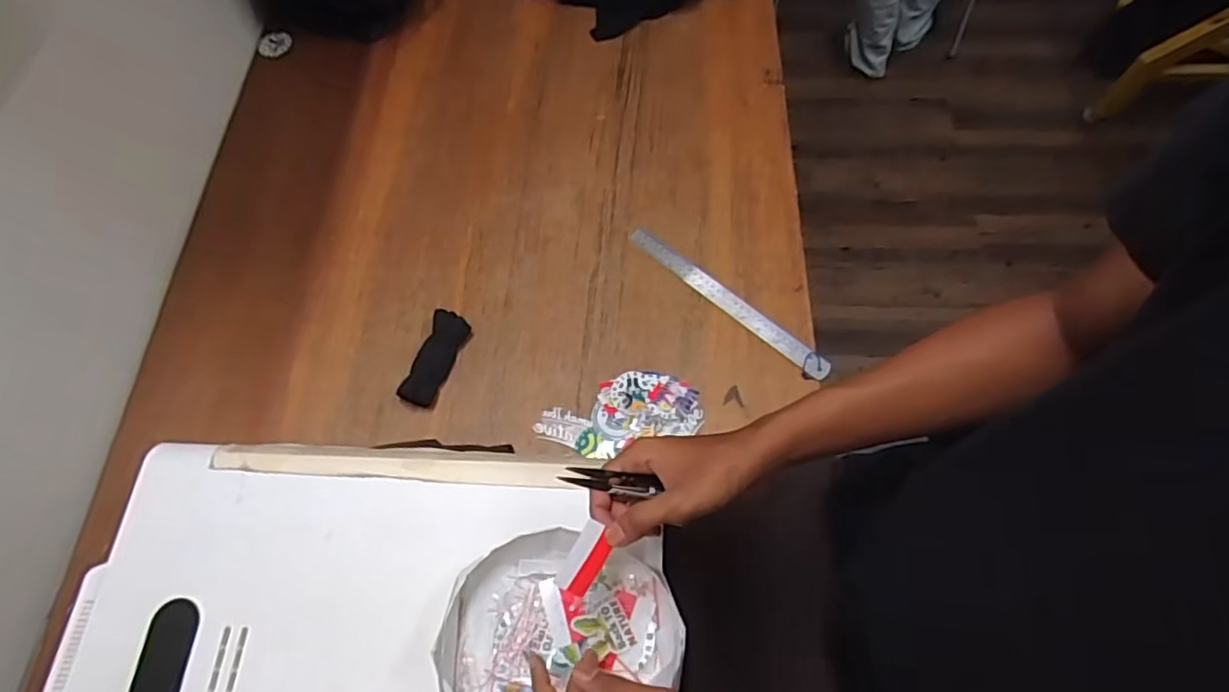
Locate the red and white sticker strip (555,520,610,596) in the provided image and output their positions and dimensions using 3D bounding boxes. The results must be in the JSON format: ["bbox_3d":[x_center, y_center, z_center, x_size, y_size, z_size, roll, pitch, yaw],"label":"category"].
[{"bbox_3d":[-0.021,0.158,0.468,0.025,0.006,0.051,30,82,12],"label":"red and white sticker strip"}]

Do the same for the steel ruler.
[{"bbox_3d":[0.152,-0.062,0.864,0.325,0.008,0.034,38,78,16],"label":"steel ruler"}]

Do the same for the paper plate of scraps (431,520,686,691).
[{"bbox_3d":[-0.043,0.237,0.516,0.187,0.052,0.164,-7,67,-2],"label":"paper plate of scraps"}]

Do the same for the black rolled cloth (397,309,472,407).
[{"bbox_3d":[-0.233,0.015,0.822,0.045,0.027,0.126,21,69,12],"label":"black rolled cloth"}]

